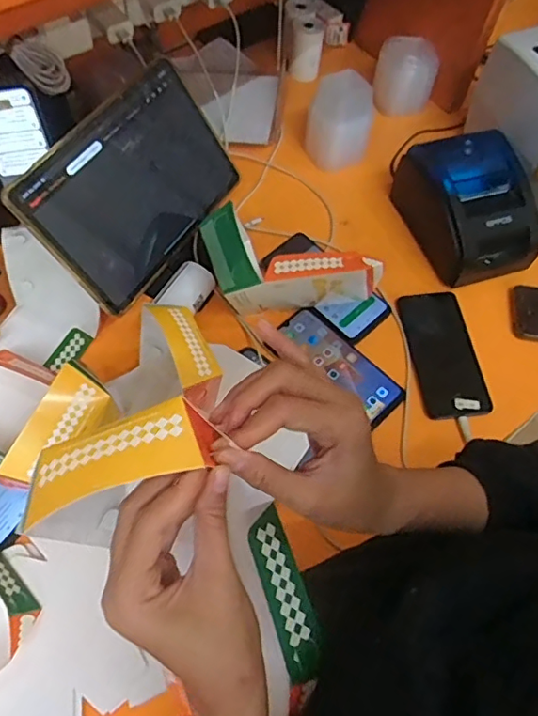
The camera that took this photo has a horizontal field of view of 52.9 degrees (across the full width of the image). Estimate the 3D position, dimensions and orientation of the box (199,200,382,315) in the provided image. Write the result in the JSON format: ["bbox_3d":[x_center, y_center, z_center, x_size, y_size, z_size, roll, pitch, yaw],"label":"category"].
[{"bbox_3d":[0.011,-0.093,0.621,0.188,0.118,0.117,31,65,14],"label":"box"}]

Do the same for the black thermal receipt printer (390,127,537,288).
[{"bbox_3d":[0.256,-0.196,0.692,0.125,0.100,0.177,-17,63,-10],"label":"black thermal receipt printer"}]

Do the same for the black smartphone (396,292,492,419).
[{"bbox_3d":[0.206,-0.007,0.643,0.077,0.014,0.167,-6,62,-5],"label":"black smartphone"}]

